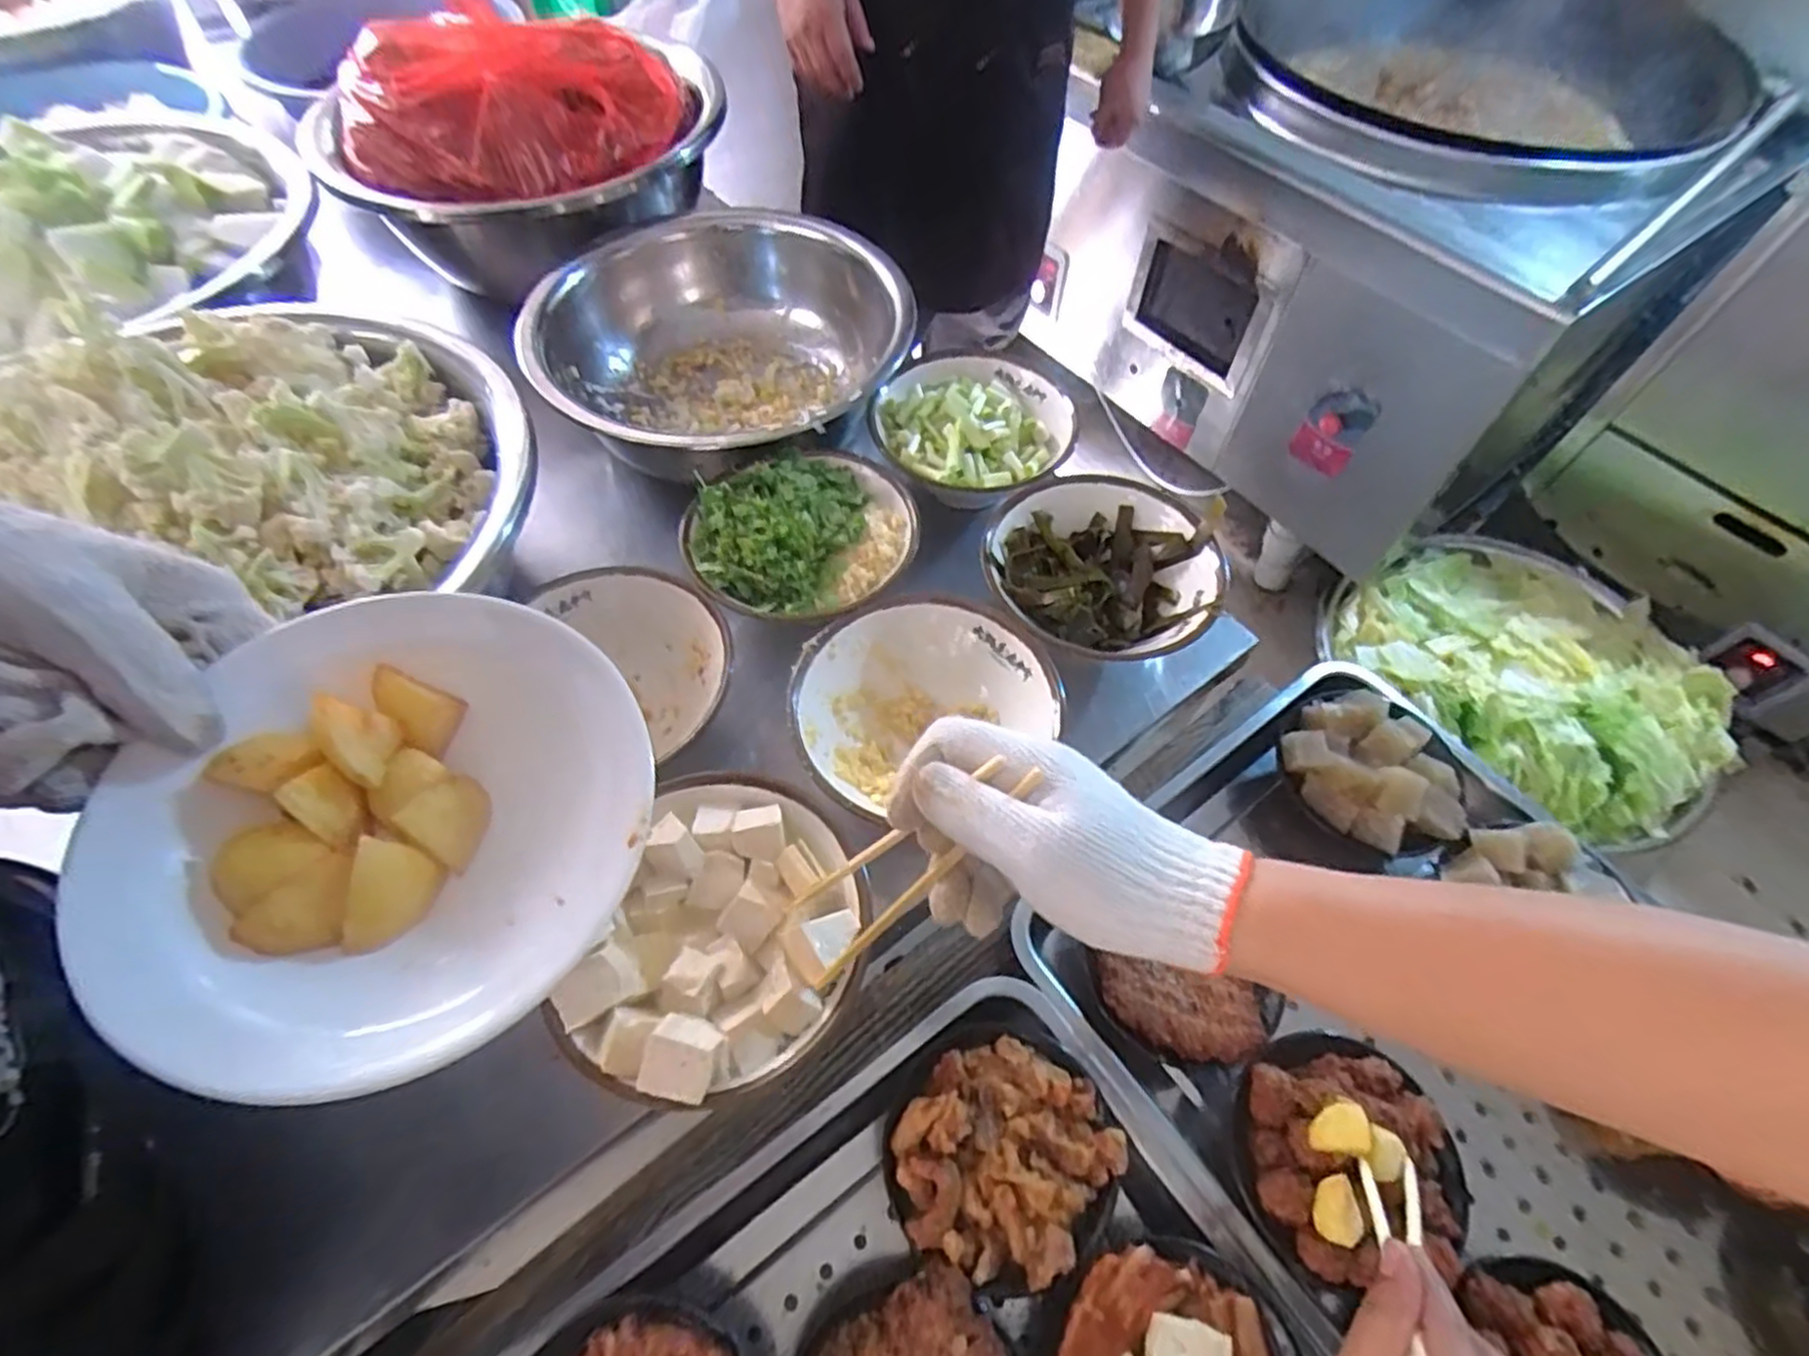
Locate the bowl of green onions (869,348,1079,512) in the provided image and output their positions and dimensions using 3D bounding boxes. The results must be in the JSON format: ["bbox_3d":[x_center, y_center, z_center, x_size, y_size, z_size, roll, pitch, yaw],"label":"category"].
[{"bbox_3d":[0.061,-0.222,0.705,0.173,0.075,0.164,1,57,-1],"label":"bowl of green onions"}]

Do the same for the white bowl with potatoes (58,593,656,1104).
[{"bbox_3d":[-0.175,0.050,0.273,0.162,0.046,0.159,1,57,-1],"label":"white bowl with potatoes"}]

